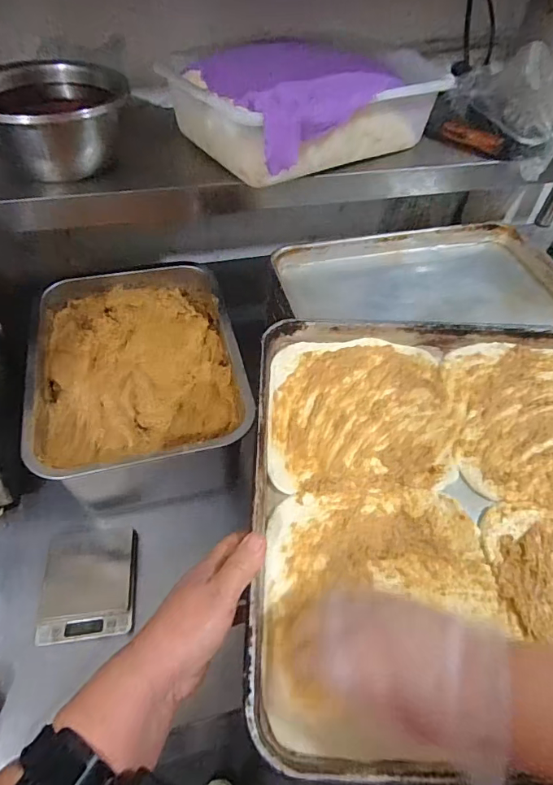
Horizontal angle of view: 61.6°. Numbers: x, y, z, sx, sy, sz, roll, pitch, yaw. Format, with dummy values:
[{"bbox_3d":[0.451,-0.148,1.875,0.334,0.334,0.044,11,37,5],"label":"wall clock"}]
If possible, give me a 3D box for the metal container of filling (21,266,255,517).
[{"bbox_3d":[-0.194,-0.030,0.659,0.255,0.126,0.356,-12,53,-12],"label":"metal container of filling"}]

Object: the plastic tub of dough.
[{"bbox_3d":[0.035,-0.414,0.652,0.334,0.092,0.264,-28,58,-23],"label":"plastic tub of dough"}]

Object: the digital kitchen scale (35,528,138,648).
[{"bbox_3d":[-0.223,0.225,0.555,0.105,0.015,0.126,-5,52,-7],"label":"digital kitchen scale"}]

